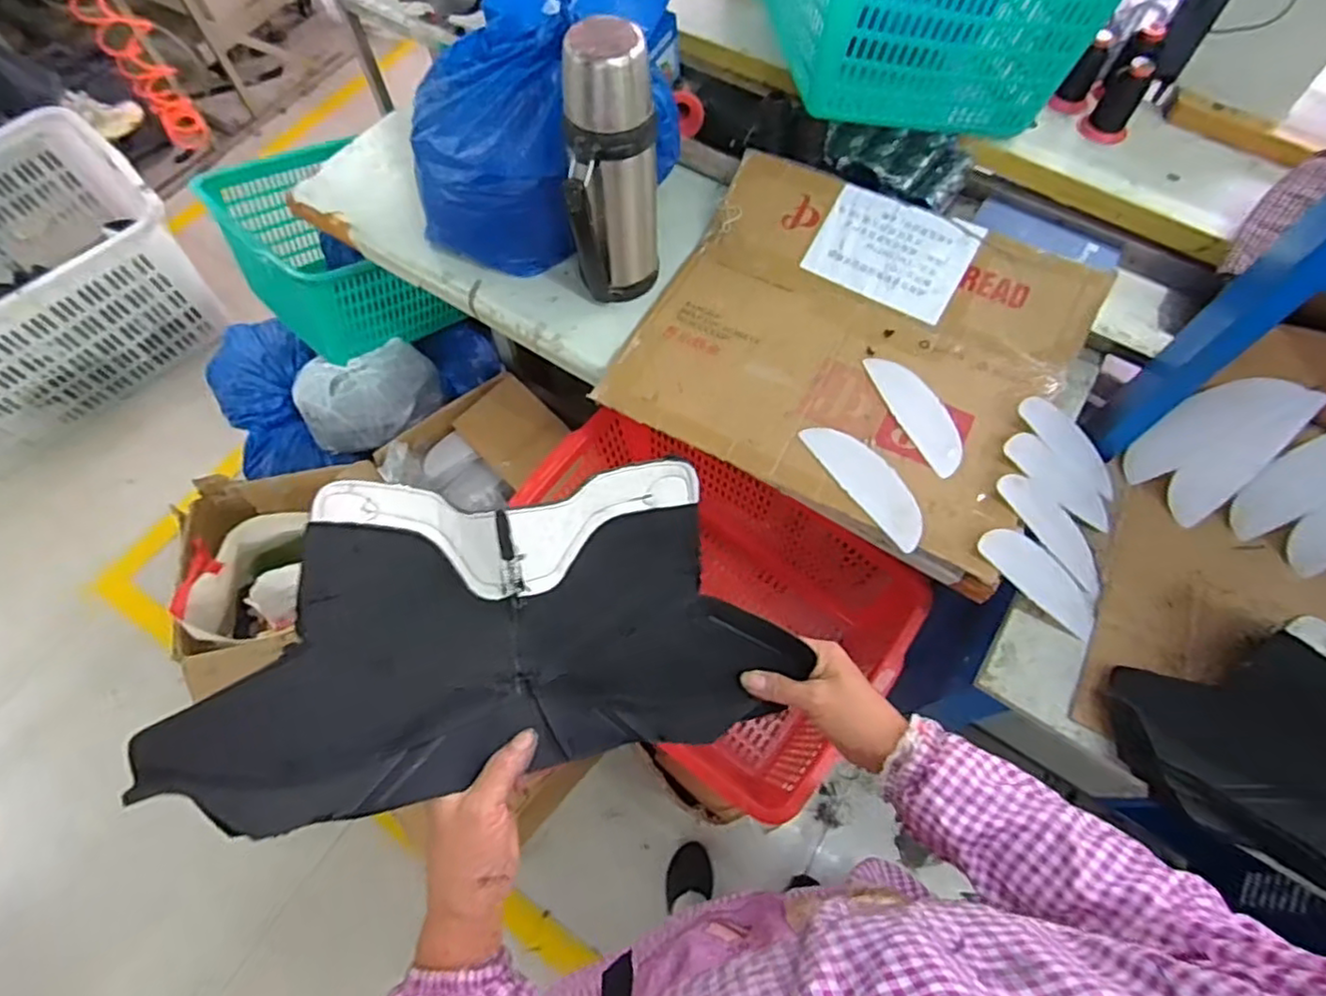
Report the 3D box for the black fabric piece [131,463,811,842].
[{"bbox_3d":[-0.103,0.086,0.470,0.428,0.073,0.213,-3,72,-21],"label":"black fabric piece"}]

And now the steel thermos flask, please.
[{"bbox_3d":[-0.061,-0.392,0.822,0.108,0.308,0.131,4,65,2],"label":"steel thermos flask"}]

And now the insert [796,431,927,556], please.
[{"bbox_3d":[0.248,-0.022,0.805,0.062,0.010,0.189,-28,68,-12],"label":"insert"}]

